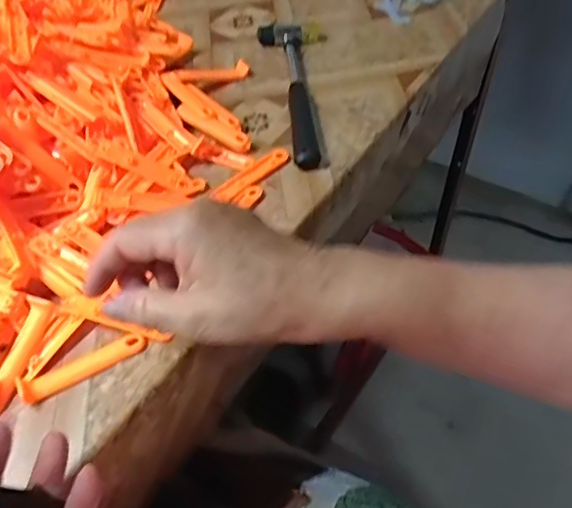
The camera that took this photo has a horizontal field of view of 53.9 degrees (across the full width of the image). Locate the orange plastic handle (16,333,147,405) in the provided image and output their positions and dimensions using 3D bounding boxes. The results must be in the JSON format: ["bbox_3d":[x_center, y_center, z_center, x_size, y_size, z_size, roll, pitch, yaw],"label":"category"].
[{"bbox_3d":[-0.124,0.069,0.346,0.075,0.008,0.016,-22,53,-16],"label":"orange plastic handle"}]

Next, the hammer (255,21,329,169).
[{"bbox_3d":[0.011,-0.163,0.547,0.068,0.018,0.236,-3,50,-1],"label":"hammer"}]

